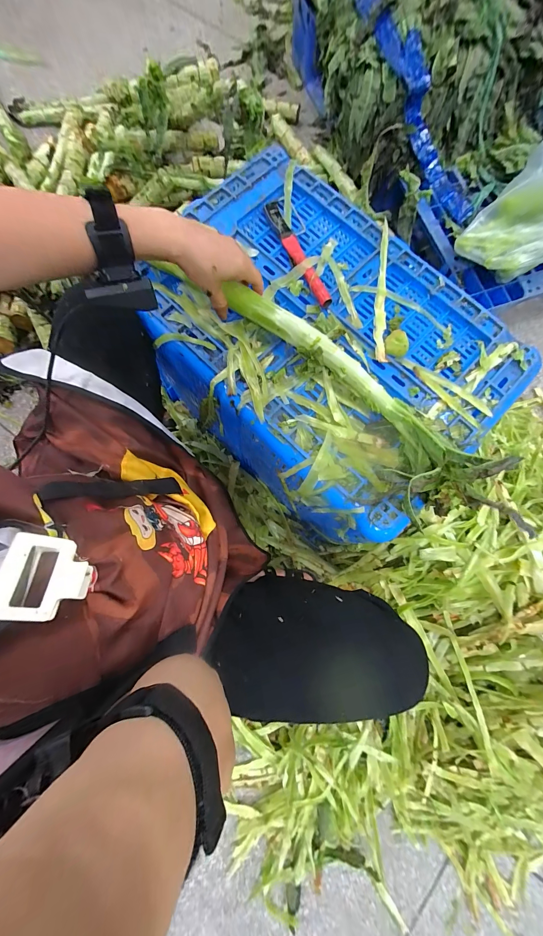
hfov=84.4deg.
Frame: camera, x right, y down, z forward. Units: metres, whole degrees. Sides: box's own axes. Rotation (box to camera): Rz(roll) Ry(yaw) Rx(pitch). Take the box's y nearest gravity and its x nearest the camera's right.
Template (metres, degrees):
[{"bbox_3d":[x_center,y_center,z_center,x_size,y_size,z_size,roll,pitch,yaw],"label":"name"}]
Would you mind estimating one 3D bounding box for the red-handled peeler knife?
[{"bbox_3d":[0.037,-0.340,0.465,0.023,0.025,0.216,-22,81,-5],"label":"red-handled peeler knife"}]

